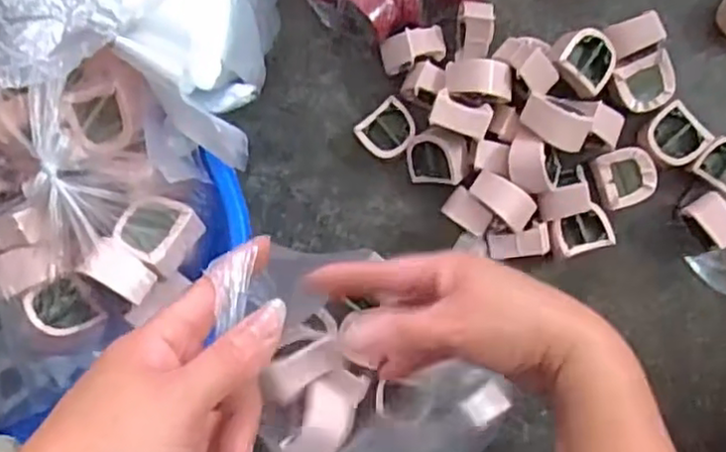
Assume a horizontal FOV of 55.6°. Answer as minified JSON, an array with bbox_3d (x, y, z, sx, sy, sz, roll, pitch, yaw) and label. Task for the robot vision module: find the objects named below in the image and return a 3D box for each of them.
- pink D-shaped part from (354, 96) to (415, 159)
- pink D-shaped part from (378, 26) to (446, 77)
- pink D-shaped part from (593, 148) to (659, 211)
[{"bbox_3d":[0.022,-0.080,0.582,0.048,0.017,0.041,-40,88,6],"label":"pink D-shaped part"},{"bbox_3d":[0.042,-0.146,0.566,0.053,0.039,0.028,-16,91,6],"label":"pink D-shaped part"},{"bbox_3d":[0.215,-0.039,0.565,0.044,0.019,0.046,-14,91,6],"label":"pink D-shaped part"}]

